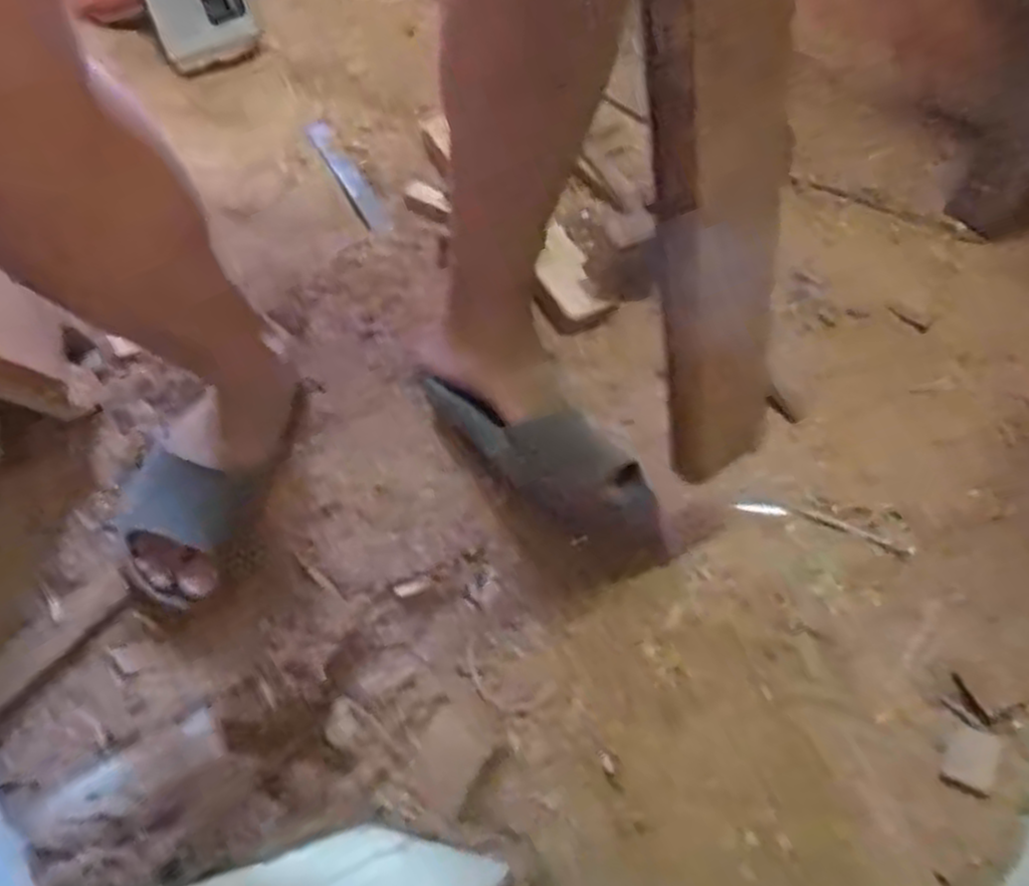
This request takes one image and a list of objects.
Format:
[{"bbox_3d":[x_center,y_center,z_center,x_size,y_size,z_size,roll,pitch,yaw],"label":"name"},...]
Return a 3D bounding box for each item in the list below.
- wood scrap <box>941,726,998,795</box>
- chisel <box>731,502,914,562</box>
[{"bbox_3d":[0.361,0.249,0.634,0.035,0.007,0.046,26,65,14],"label":"wood scrap"},{"bbox_3d":[0.280,0.075,0.725,0.157,0.005,0.016,16,63,9],"label":"chisel"}]

